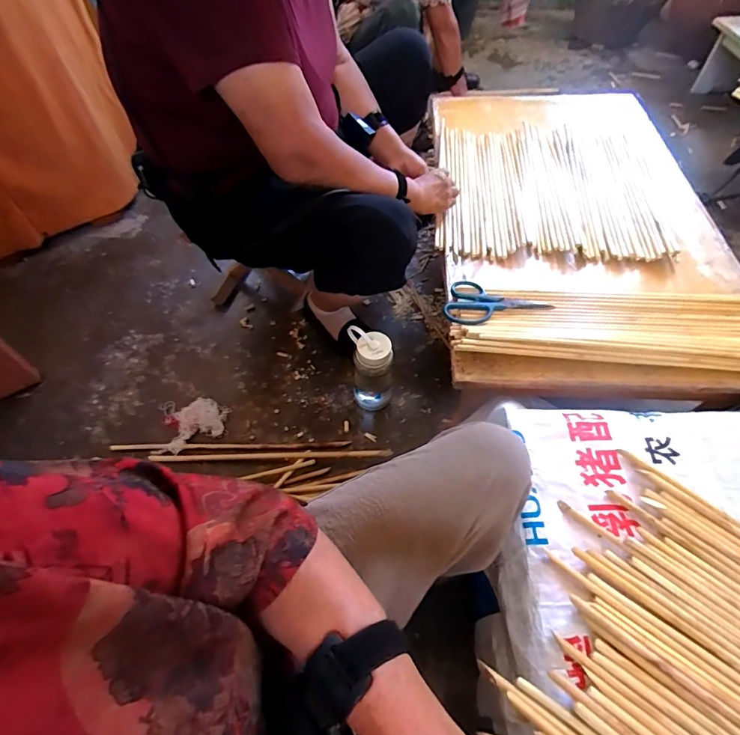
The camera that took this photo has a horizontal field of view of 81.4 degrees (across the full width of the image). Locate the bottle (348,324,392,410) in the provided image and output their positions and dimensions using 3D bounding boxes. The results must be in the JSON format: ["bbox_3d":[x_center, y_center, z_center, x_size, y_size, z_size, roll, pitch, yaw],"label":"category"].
[{"bbox_3d":[0.003,0.008,0.880,0.091,0.185,0.077,6,56,6],"label":"bottle"}]

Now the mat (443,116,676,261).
[{"bbox_3d":[0.378,-0.395,0.934,0.444,0.014,0.434,3,59,7],"label":"mat"}]

